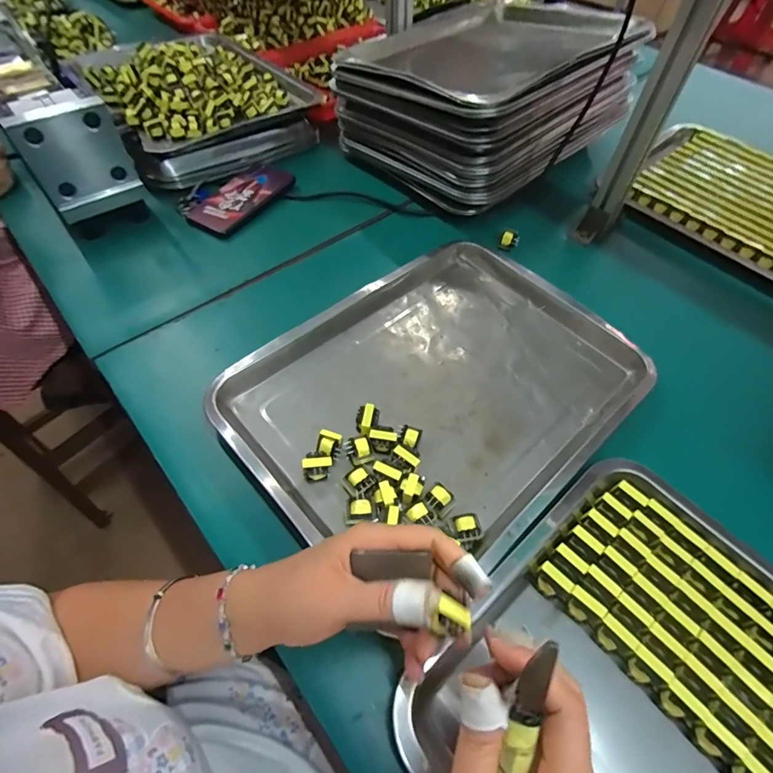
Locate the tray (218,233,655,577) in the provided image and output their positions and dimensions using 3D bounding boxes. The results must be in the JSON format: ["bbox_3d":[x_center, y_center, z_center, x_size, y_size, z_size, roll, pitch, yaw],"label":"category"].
[{"bbox_3d":[0.054,-0.005,0.412,0.370,0.035,0.275,-37,64,-23],"label":"tray"}]

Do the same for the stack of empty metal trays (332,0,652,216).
[{"bbox_3d":[0.191,-0.467,0.653,0.478,0.144,0.327,-38,64,-23],"label":"stack of empty metal trays"}]

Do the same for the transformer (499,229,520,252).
[{"bbox_3d":[0.161,-0.189,0.555,0.023,0.024,0.019,18,57,11],"label":"transformer"}]

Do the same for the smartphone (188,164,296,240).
[{"bbox_3d":[-0.198,-0.263,0.589,0.075,0.016,0.151,31,61,19],"label":"smartphone"}]

